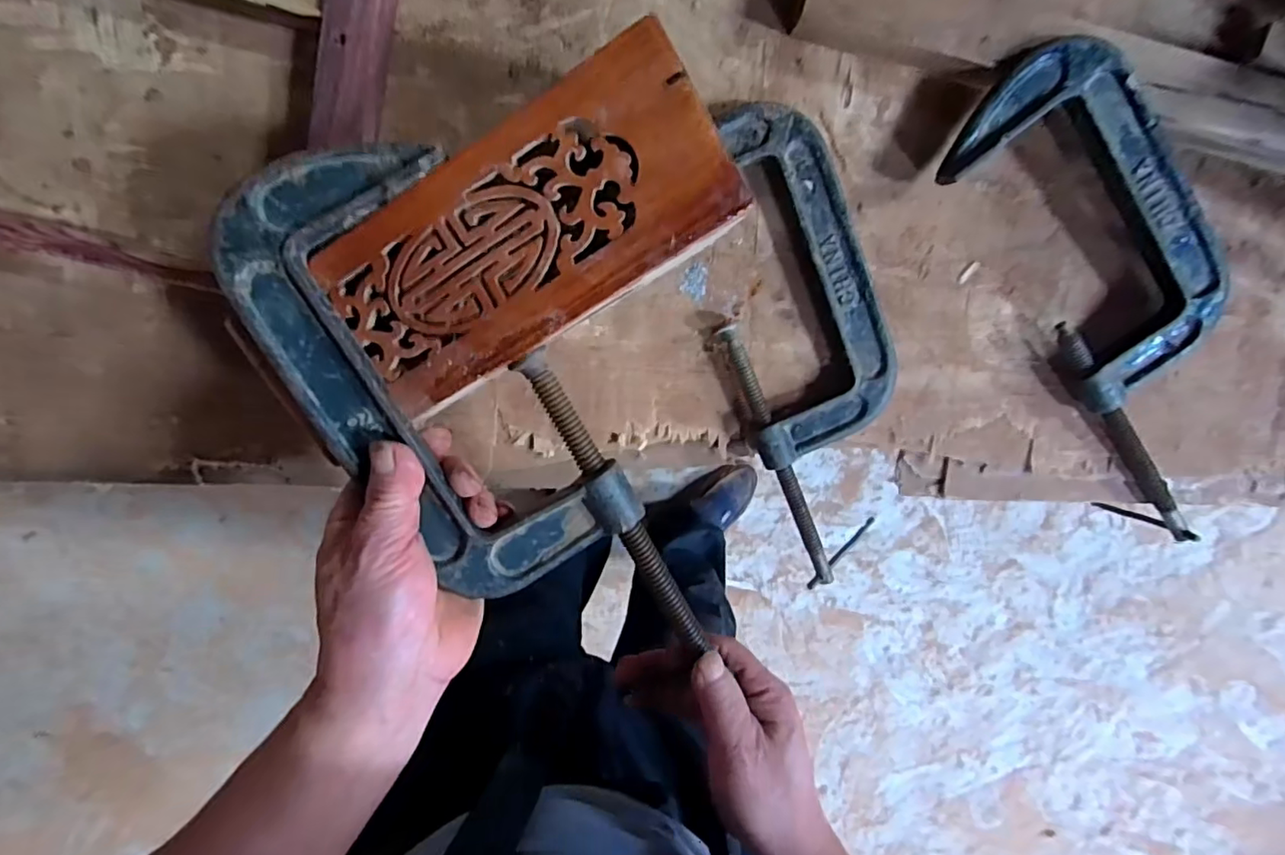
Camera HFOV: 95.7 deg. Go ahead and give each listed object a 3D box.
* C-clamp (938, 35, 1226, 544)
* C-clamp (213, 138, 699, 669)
[{"bbox_3d":[0.350,-0.084,0.412,0.136,0.043,0.379,-37,99,5],"label":"C-clamp"},{"bbox_3d":[-0.083,0.002,0.304,0.121,0.023,0.305,-36,101,5],"label":"C-clamp"}]

